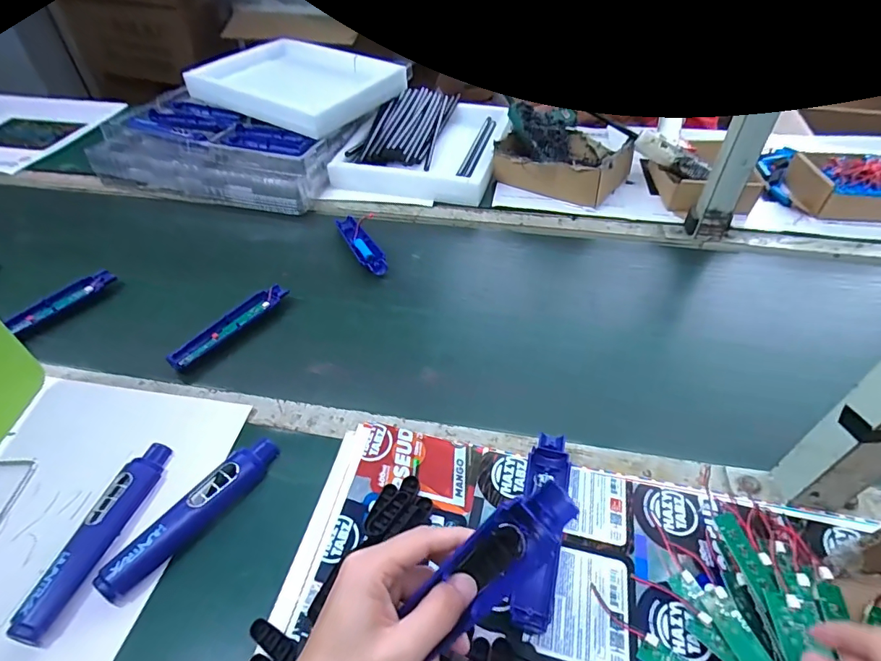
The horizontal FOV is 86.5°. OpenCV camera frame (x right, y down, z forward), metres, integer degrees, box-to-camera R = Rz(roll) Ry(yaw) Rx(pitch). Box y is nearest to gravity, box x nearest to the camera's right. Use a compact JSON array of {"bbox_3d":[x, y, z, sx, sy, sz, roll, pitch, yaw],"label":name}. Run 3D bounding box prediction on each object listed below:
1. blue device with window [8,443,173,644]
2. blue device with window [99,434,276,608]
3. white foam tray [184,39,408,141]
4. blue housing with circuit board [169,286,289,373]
[{"bbox_3d":[-0.299,0.178,0.416,0.034,0.029,0.167,7,46,3],"label":"blue device with window"},{"bbox_3d":[-0.224,0.164,0.429,0.032,0.031,0.170,28,51,22],"label":"blue device with window"},{"bbox_3d":[-0.300,-0.521,0.985,0.356,0.051,0.297,25,51,18],"label":"white foam tray"},{"bbox_3d":[-0.277,-0.008,0.621,0.034,0.019,0.174,29,51,23],"label":"blue housing with circuit board"}]

